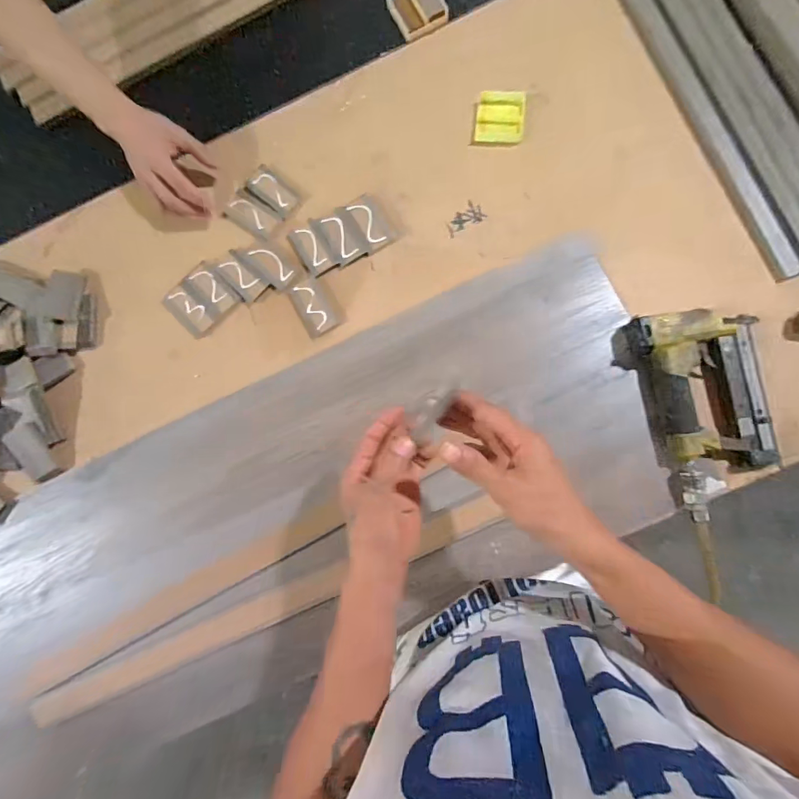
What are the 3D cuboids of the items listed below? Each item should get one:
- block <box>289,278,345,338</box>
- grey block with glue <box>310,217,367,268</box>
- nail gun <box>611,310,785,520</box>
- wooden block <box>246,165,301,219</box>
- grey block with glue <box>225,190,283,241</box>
[{"bbox_3d":[-0.111,-0.125,0.585,0.050,0.006,0.073,-31,81,0],"label":"block"},{"bbox_3d":[-0.085,-0.225,0.604,0.038,0.004,0.080,-33,81,0],"label":"grey block with glue"},{"bbox_3d":[0.362,0.008,0.513,0.143,0.045,0.231,-12,82,3],"label":"nail gun"},{"bbox_3d":[-0.177,-0.293,0.614,0.079,0.007,0.041,40,88,8],"label":"wooden block"},{"bbox_3d":[-0.208,-0.262,0.618,0.074,0.006,0.042,35,87,8],"label":"grey block with glue"}]

